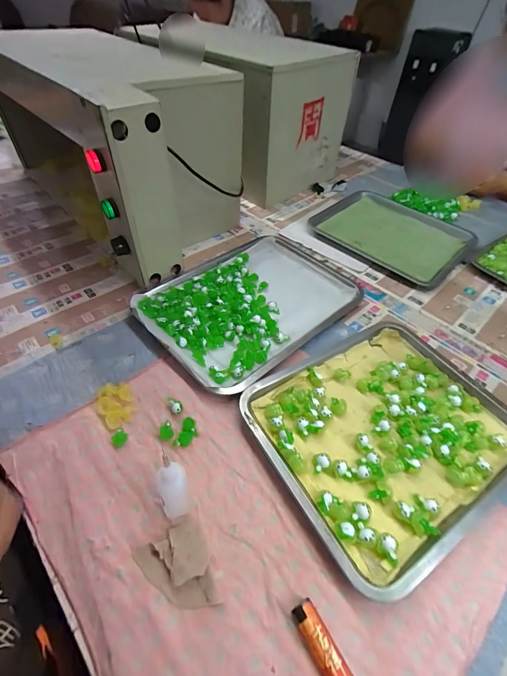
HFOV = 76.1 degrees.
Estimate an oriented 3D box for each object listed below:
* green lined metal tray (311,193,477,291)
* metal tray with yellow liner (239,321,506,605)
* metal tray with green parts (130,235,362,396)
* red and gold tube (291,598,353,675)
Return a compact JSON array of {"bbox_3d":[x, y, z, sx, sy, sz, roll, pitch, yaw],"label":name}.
[{"bbox_3d":[0.319,-0.244,0.748,0.259,0.019,0.315,-35,59,-30],"label":"green lined metal tray"},{"bbox_3d":[0.169,0.111,0.418,0.308,0.022,0.258,-23,53,-22],"label":"metal tray with yellow liner"},{"bbox_3d":[0.006,-0.075,0.575,0.375,0.025,0.264,-35,58,-29],"label":"metal tray with green parts"},{"bbox_3d":[0.062,0.268,0.272,0.021,0.014,0.079,-23,53,-23],"label":"red and gold tube"}]

